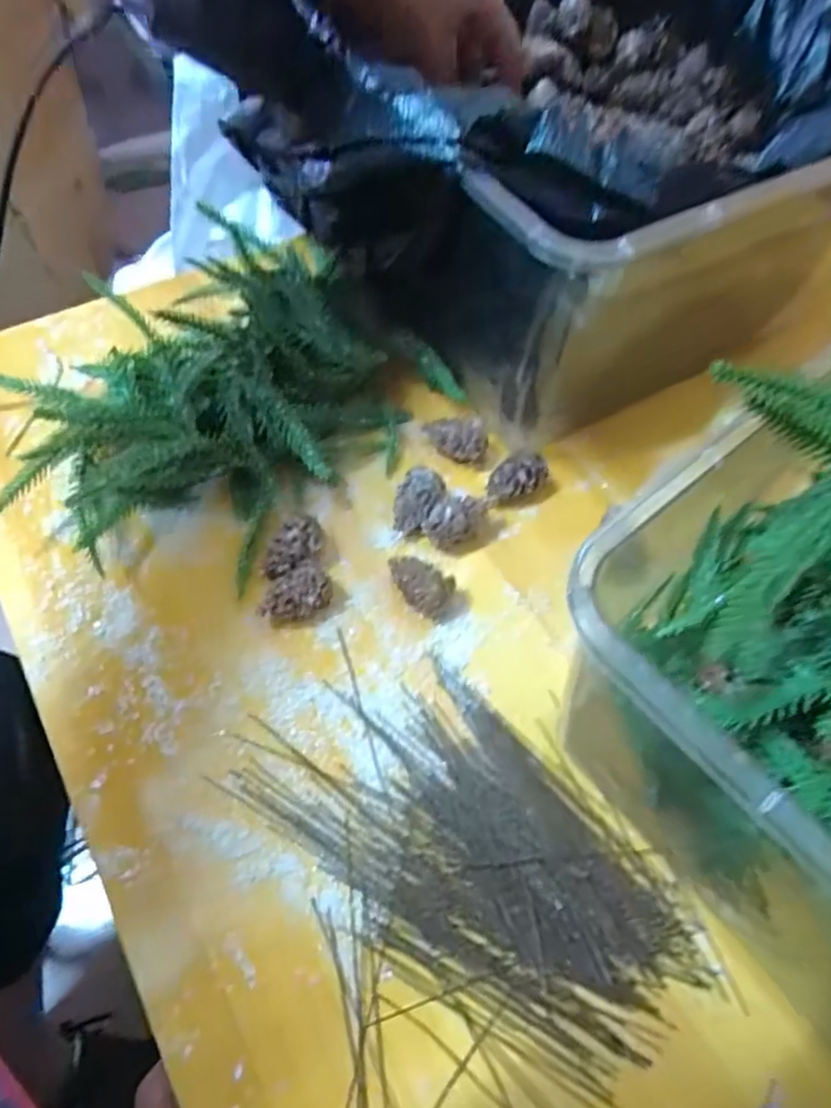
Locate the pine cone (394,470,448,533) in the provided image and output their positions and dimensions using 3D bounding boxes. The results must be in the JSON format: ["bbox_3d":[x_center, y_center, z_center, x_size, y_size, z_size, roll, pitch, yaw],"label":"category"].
[{"bbox_3d":[0.002,-0.025,0.347,0.023,0.023,0.030,13,62,5],"label":"pine cone"}]

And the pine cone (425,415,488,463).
[{"bbox_3d":[0.022,-0.062,0.369,0.033,0.023,0.018,7,62,1],"label":"pine cone"}]

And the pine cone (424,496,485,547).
[{"bbox_3d":[0.020,-0.015,0.341,0.026,0.024,0.020,7,62,1],"label":"pine cone"}]

